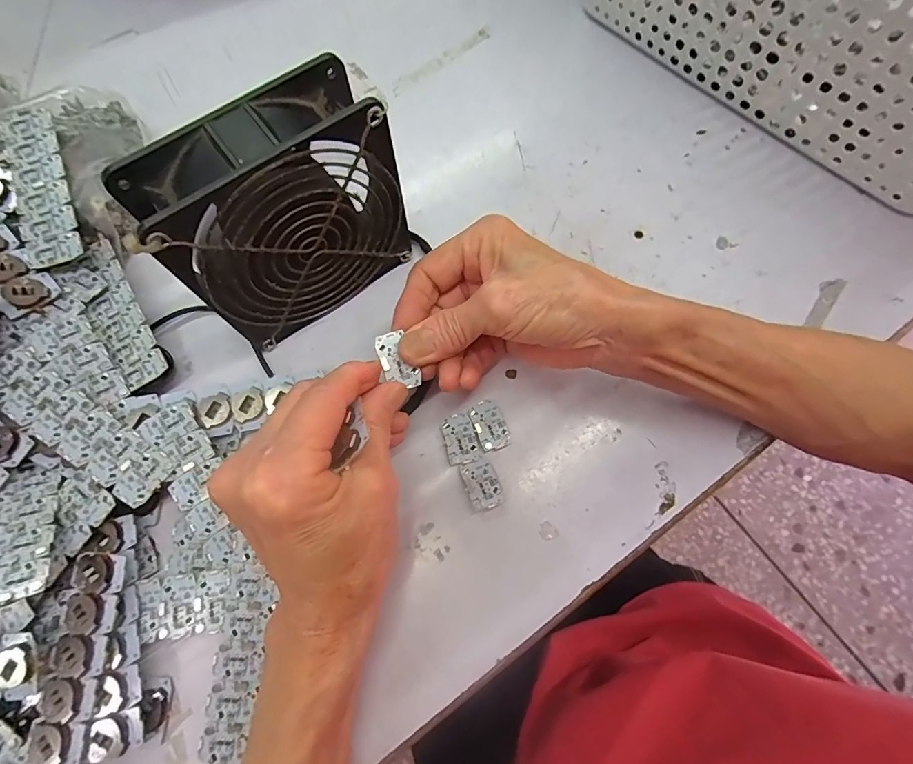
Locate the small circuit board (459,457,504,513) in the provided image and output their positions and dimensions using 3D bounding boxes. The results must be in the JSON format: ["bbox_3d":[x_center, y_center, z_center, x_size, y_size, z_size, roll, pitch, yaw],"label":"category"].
[{"bbox_3d":[0.015,0.058,0.250,0.019,0.005,0.028,-20,72,-5],"label":"small circuit board"}]

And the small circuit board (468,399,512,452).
[{"bbox_3d":[0.020,0.025,0.261,0.019,0.004,0.030,-24,72,-7],"label":"small circuit board"}]

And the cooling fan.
[{"bbox_3d":[-0.087,-0.085,0.240,0.116,0.120,0.041,-35,74,-10],"label":"cooling fan"}]

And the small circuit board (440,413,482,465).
[{"bbox_3d":[0.002,0.032,0.256,0.020,0.004,0.027,-21,72,-5],"label":"small circuit board"}]

